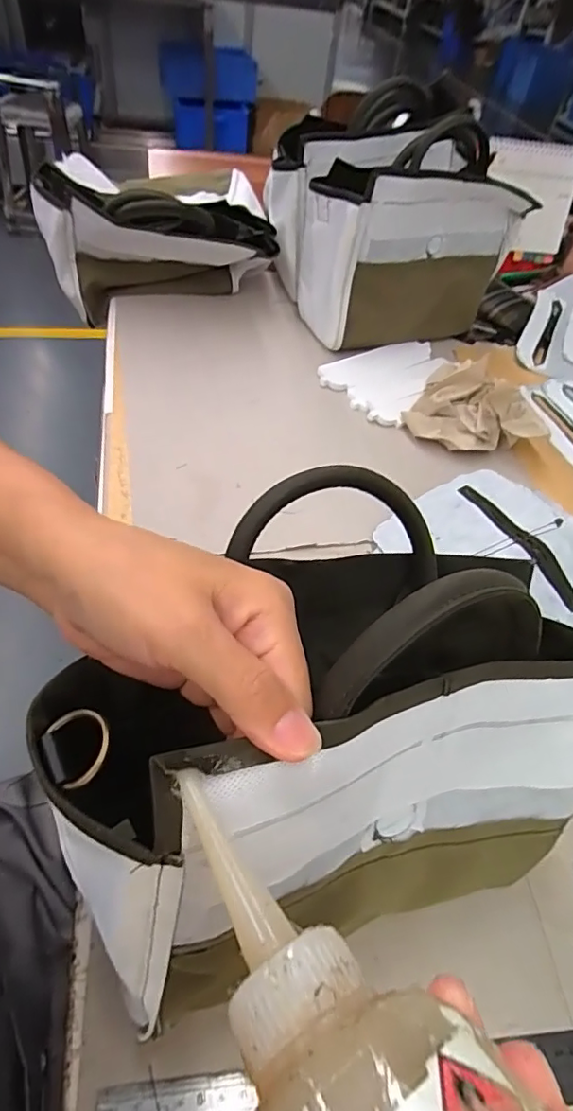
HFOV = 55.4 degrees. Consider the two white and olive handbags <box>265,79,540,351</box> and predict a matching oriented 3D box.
[{"bbox_3d":[0.134,-0.417,0.708,0.256,0.231,0.179,-17,54,-19],"label":"two white and olive handbags"}]

